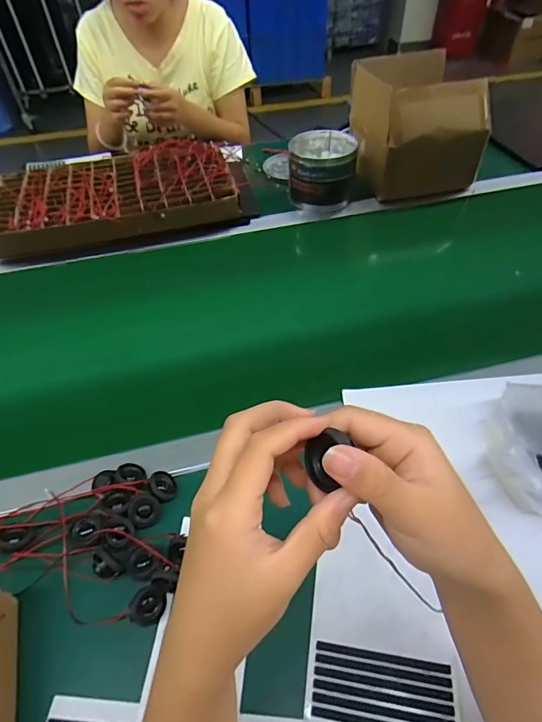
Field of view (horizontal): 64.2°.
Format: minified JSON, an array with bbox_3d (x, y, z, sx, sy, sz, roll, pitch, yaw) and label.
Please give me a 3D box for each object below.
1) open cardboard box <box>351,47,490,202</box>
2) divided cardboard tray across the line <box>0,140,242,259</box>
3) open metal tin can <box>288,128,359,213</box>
[{"bbox_3d":[0.271,-0.455,0.840,0.211,0.183,0.208,-8,50,-5],"label":"open cardboard box"},{"bbox_3d":[-0.300,-0.325,0.831,0.448,0.053,0.297,-11,50,-7],"label":"divided cardboard tray across the line"},{"bbox_3d":[0.095,-0.364,0.836,0.123,0.106,0.119,-5,50,-2],"label":"open metal tin can"}]

